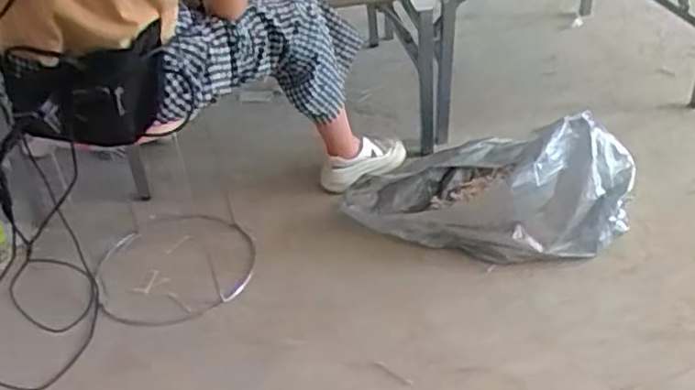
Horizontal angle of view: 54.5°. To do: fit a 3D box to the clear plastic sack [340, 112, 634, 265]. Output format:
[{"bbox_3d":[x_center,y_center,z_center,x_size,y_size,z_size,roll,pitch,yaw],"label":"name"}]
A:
[{"bbox_3d":[0.303,-0.040,1.491,0.603,0.234,0.288,8,40,18],"label":"clear plastic sack"}]

